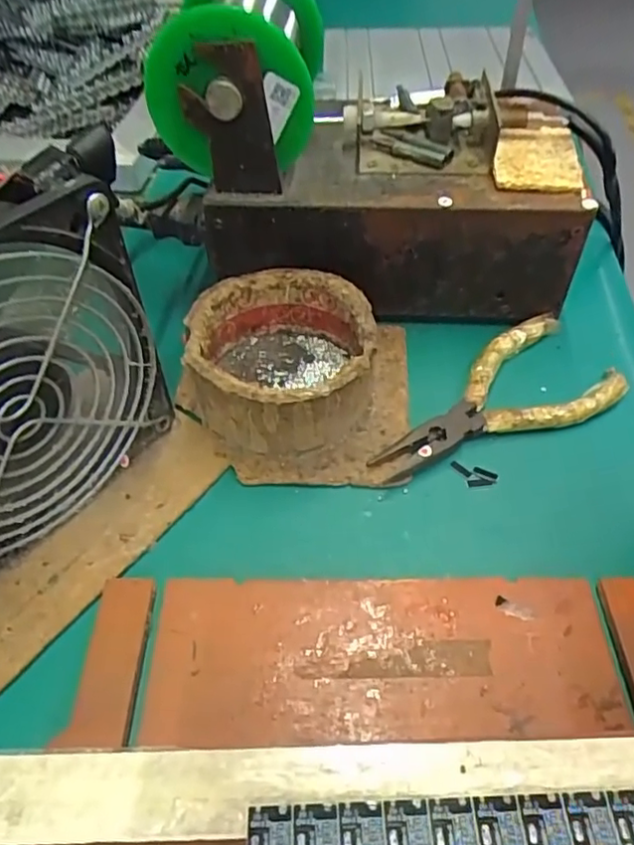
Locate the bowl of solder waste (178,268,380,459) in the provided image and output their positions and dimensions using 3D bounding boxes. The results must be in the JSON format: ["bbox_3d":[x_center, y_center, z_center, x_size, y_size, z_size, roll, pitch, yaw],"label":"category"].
[{"bbox_3d":[-0.016,-0.028,0.277,0.079,0.042,0.081,-1,49,1],"label":"bowl of solder waste"}]

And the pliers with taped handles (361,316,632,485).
[{"bbox_3d":[0.077,-0.014,0.284,0.126,0.008,0.061,-18,51,-13],"label":"pliers with taped handles"}]

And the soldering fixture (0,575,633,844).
[{"bbox_3d":[0.022,0.084,0.180,0.212,0.038,0.097,-2,50,2],"label":"soldering fixture"}]

